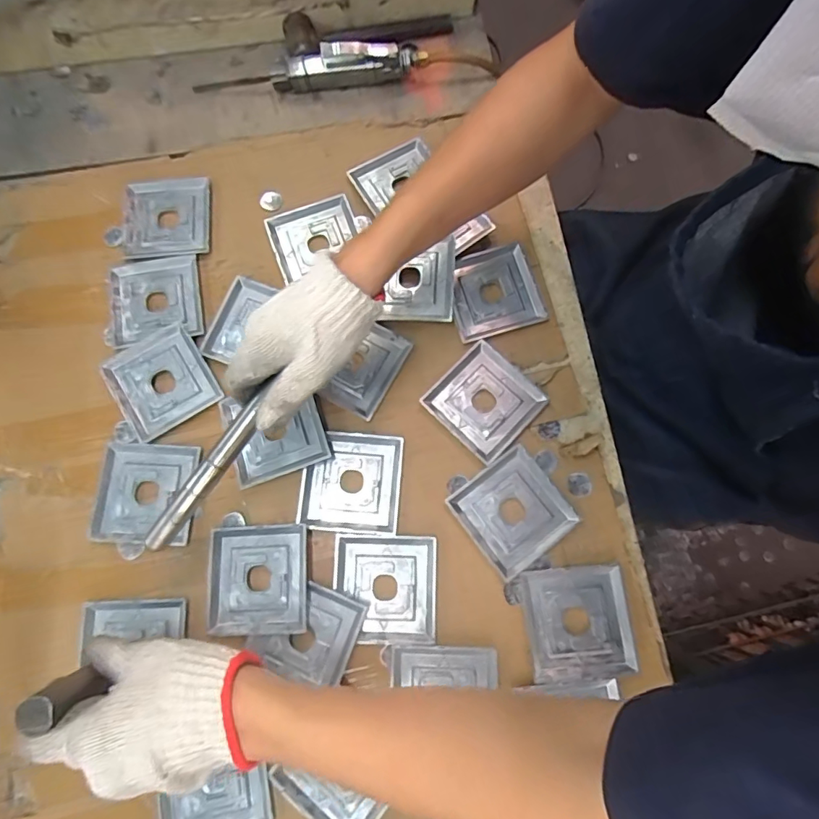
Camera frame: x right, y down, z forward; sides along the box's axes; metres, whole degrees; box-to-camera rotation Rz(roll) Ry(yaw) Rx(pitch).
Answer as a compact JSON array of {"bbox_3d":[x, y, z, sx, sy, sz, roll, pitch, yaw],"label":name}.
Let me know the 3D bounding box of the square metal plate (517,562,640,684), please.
[{"bbox_3d":[0.149,0.186,0.419,0.089,0.004,0.092,-6,77,-1],"label":"square metal plate"}]

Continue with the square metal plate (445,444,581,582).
[{"bbox_3d":[0.095,0.092,0.440,0.089,0.005,0.090,-36,80,-7],"label":"square metal plate"}]

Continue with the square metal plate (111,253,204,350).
[{"bbox_3d":[-0.258,-0.113,0.488,0.092,0.008,0.090,-10,78,-2],"label":"square metal plate"}]

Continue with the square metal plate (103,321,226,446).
[{"bbox_3d":[-0.243,-0.029,0.468,0.089,0.010,0.094,-32,79,-6],"label":"square metal plate"}]

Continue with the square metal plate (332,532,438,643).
[{"bbox_3d":[-0.022,0.158,0.424,0.090,0.004,0.089,2,77,1],"label":"square metal plate"}]

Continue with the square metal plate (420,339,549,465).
[{"bbox_3d":[0.073,-0.009,0.461,0.089,0.004,0.089,44,81,9],"label":"square metal plate"}]

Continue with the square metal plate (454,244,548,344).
[{"bbox_3d":[0.084,-0.119,0.486,0.089,0.008,0.088,-16,78,-3],"label":"square metal plate"}]

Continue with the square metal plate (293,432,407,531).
[{"bbox_3d":[-0.054,0.066,0.445,0.089,0.005,0.089,3,77,1],"label":"square metal plate"}]

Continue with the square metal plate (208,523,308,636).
[{"bbox_3d":[-0.134,0.149,0.422,0.089,0.013,0.090,-4,77,0],"label":"square metal plate"}]

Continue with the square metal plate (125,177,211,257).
[{"bbox_3d":[-0.257,-0.204,0.510,0.089,0.009,0.090,-7,77,-1],"label":"square metal plate"}]

